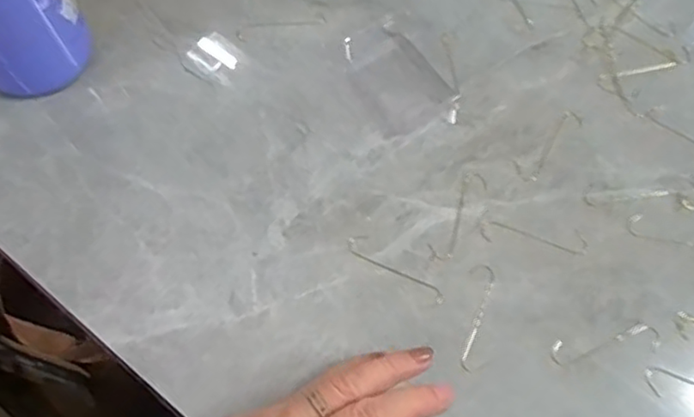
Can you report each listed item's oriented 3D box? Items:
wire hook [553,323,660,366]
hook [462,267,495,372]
[{"bbox_3d":[0.147,0.077,0.358,0.063,0.004,0.016,-9,67,-6],"label":"wire hook"},{"bbox_3d":[0.074,0.062,0.362,0.014,0.004,0.064,14,67,4],"label":"hook"}]

